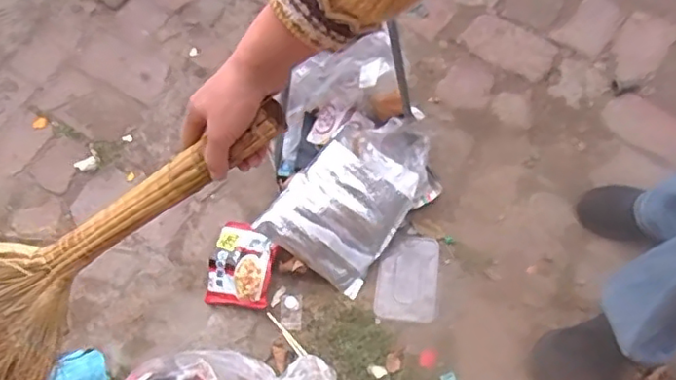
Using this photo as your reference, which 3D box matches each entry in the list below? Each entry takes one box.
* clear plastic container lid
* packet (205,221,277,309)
[{"bbox_3d":[0.128,0.163,1.125,0.109,0.018,0.160,6,68,7],"label":"clear plastic container lid"},{"bbox_3d":[-0.180,0.138,1.111,0.116,0.020,0.146,6,81,8],"label":"packet"}]

